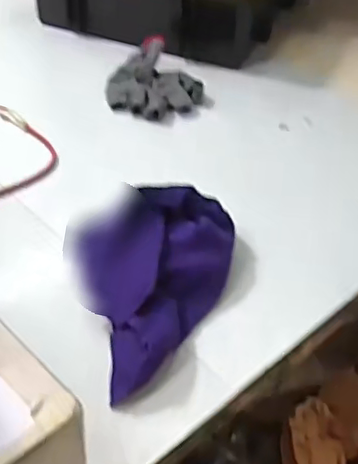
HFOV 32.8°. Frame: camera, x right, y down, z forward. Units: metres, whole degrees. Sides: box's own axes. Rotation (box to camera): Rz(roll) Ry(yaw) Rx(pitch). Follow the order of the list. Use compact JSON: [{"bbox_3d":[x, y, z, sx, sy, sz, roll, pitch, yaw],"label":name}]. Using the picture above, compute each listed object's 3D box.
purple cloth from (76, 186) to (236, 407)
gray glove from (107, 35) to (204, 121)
[{"bbox_3d":[-0.024,0.021,0.422,0.104,0.058,0.166,25,45,22],"label":"purple cloth"},{"bbox_3d":[-0.032,-0.157,0.632,0.091,0.039,0.094,-30,52,-34],"label":"gray glove"}]

